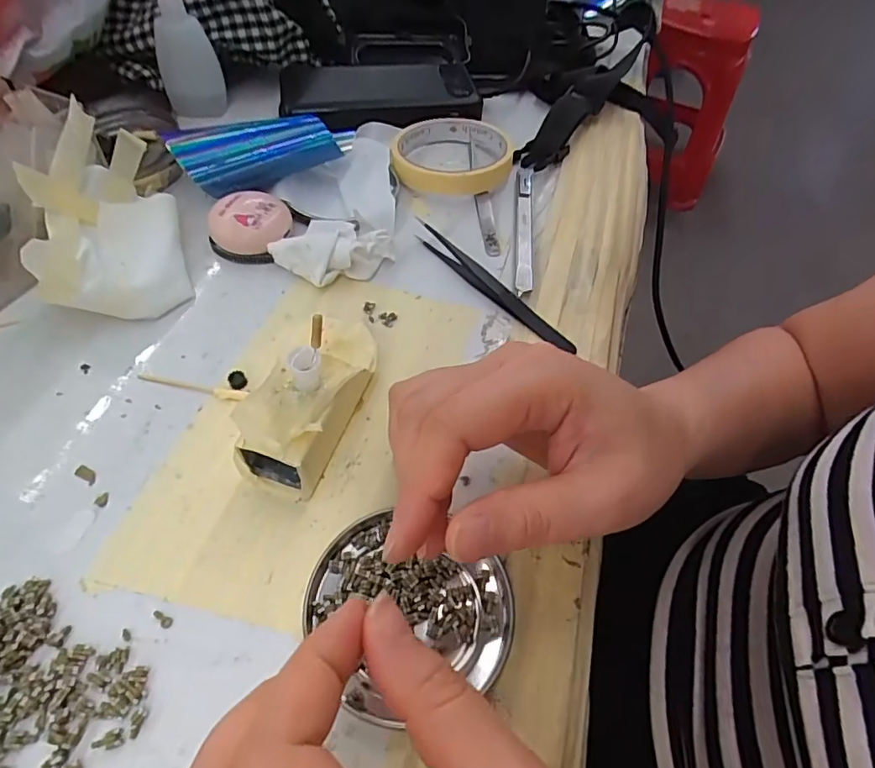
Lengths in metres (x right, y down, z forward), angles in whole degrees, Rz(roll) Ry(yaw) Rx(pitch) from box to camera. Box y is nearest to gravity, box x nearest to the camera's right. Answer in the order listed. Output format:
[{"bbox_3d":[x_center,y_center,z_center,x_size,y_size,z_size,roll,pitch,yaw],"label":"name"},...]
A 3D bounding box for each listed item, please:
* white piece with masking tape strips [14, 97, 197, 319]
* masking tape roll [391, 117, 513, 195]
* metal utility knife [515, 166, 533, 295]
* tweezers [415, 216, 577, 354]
[{"bbox_3d":[-0.185,-0.091,0.294,0.068,0.060,0.107,-15,57,-15],"label":"white piece with masking tape strips"},{"bbox_3d":[0.011,-0.171,0.387,0.084,0.019,0.087,2,54,-3],"label":"masking tape roll"},{"bbox_3d":[0.059,-0.107,0.355,0.011,0.004,0.134,7,54,0],"label":"metal utility knife"},{"bbox_3d":[0.031,-0.063,0.319,0.011,0.013,0.123,-35,64,-25],"label":"tweezers"}]

